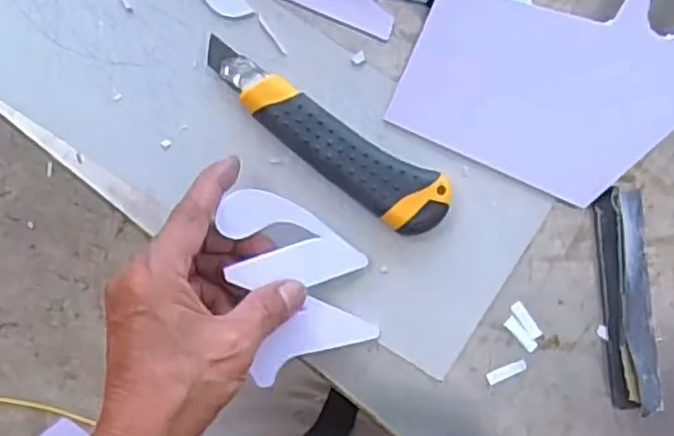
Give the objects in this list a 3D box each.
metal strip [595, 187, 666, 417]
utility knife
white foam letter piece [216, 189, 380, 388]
[{"bbox_3d":[0.179,0.050,0.436,0.031,0.016,0.133,-5,90,-1],"label":"metal strip"},{"bbox_3d":[-0.009,-0.045,0.423,0.164,0.019,0.040,31,89,-1],"label":"utility knife"},{"bbox_3d":[-0.020,0.032,0.409,0.077,0.006,0.104,-15,101,-23],"label":"white foam letter piece"}]

